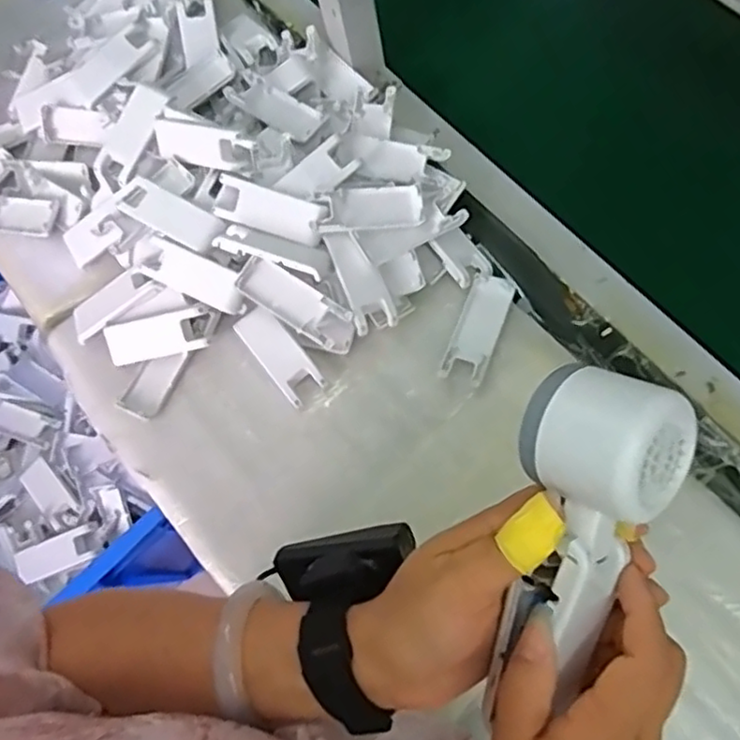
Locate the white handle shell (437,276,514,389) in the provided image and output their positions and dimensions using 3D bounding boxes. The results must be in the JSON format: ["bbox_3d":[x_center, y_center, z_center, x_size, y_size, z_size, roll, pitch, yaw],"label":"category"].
[{"bbox_3d":[0.097,-0.038,0.590,0.039,0.012,0.103,21,67,11],"label":"white handle shell"}]

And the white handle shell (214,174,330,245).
[{"bbox_3d":[-0.091,-0.146,0.601,0.103,0.010,0.039,18,103,11],"label":"white handle shell"}]

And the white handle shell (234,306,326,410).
[{"bbox_3d":[-0.084,-0.016,0.607,0.040,0.009,0.099,-43,74,9],"label":"white handle shell"}]

